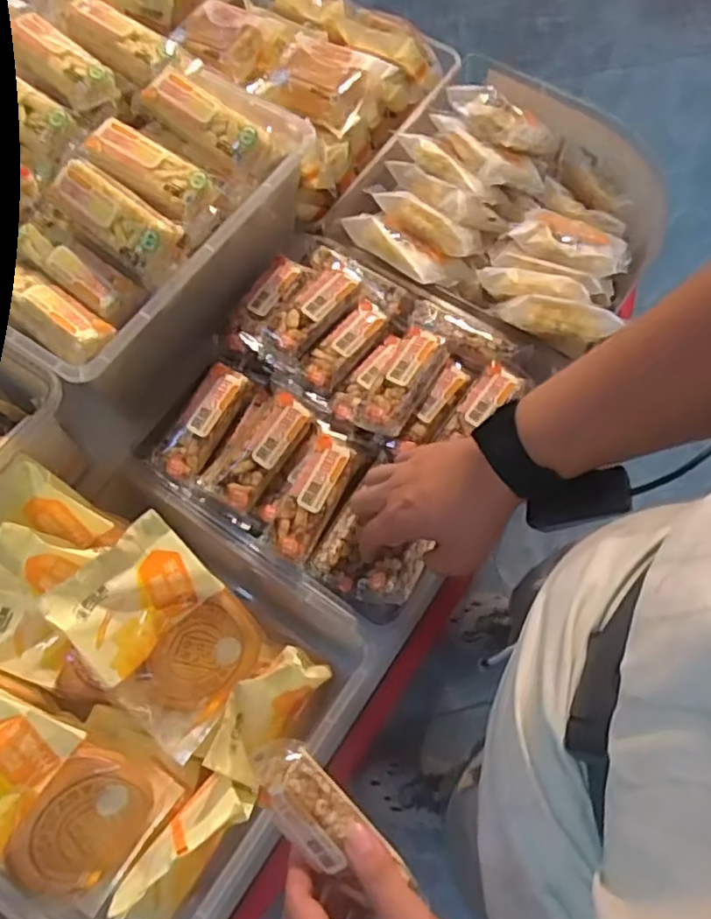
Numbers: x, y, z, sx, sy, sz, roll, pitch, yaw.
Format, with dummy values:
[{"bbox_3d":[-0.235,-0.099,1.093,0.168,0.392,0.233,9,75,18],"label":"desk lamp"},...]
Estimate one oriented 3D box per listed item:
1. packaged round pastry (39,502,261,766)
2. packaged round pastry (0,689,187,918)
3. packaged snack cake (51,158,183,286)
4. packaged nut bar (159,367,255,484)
[{"bbox_3d":[-0.143,0.135,0.508,0.108,0.025,0.167,-42,114,-21],"label":"packaged round pastry"},{"bbox_3d":[-0.219,0.243,0.467,0.173,0.030,0.106,45,68,-26],"label":"packaged round pastry"},{"bbox_3d":[-0.183,-0.186,0.516,0.103,0.041,0.048,39,73,14],"label":"packaged snack cake"},{"bbox_3d":[-0.133,-0.033,0.590,0.039,0.024,0.105,26,71,10],"label":"packaged nut bar"}]

